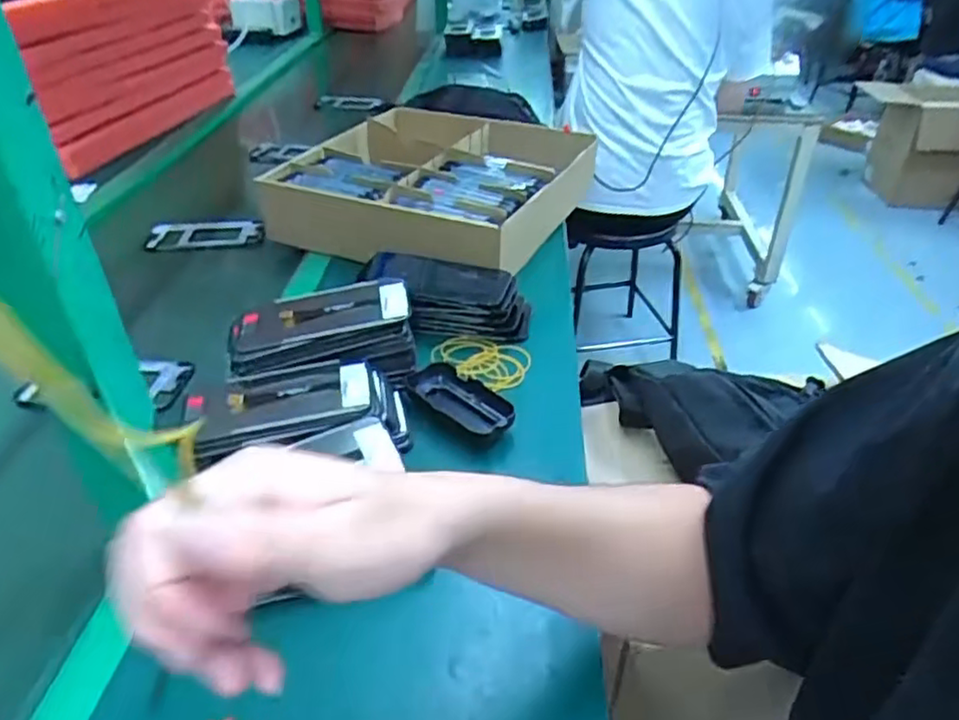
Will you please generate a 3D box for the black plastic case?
[{"bbox_3d":[-0.012,0.037,0.628,0.115,0.025,0.041,26,42,32],"label":"black plastic case"}]

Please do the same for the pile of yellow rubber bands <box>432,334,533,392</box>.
[{"bbox_3d":[0.000,0.003,0.689,0.100,0.015,0.074,3,36,4],"label":"pile of yellow rubber bands"}]

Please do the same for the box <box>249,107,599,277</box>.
[{"bbox_3d":[-0.051,-0.253,0.960,0.366,0.100,0.392,14,38,18],"label":"box"}]

